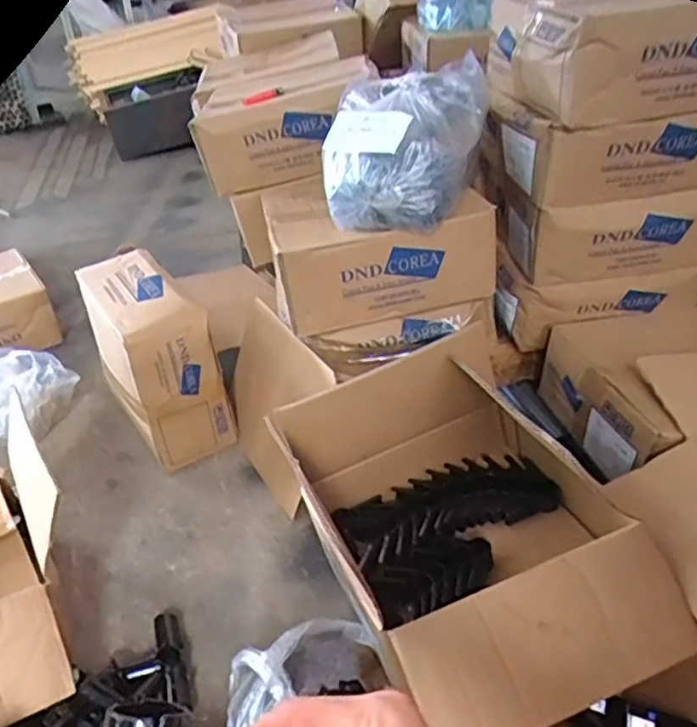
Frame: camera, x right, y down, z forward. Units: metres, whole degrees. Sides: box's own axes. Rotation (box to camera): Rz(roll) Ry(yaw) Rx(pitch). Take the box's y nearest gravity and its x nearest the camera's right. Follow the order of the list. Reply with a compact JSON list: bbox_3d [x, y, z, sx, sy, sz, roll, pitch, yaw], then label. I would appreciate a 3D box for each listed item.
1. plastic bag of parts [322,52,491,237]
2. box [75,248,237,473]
[{"bbox_3d":[0.081,-0.324,0.952,0.225,0.163,0.244,5,35,10],"label":"plastic bag of parts"},{"bbox_3d":[-0.354,-0.012,1.172,0.163,0.287,0.330,-19,38,-23],"label":"box"}]

